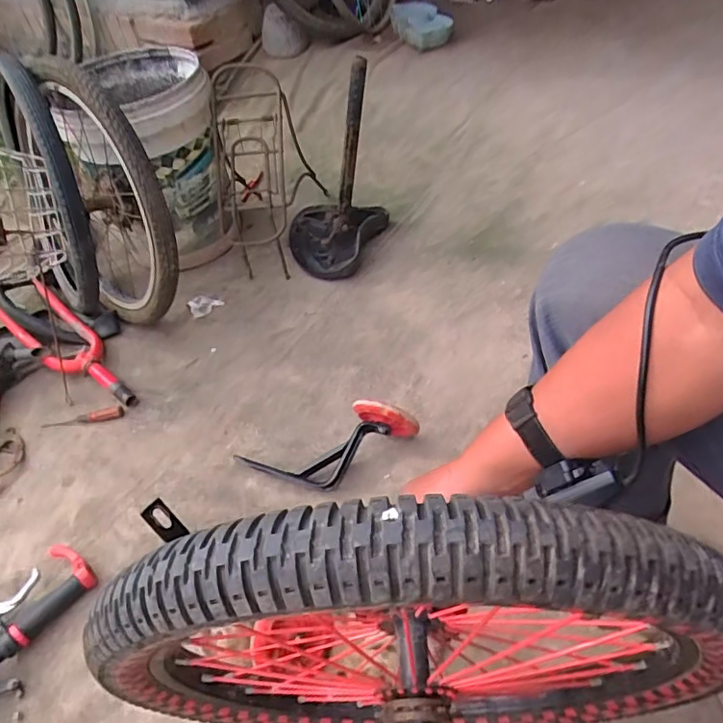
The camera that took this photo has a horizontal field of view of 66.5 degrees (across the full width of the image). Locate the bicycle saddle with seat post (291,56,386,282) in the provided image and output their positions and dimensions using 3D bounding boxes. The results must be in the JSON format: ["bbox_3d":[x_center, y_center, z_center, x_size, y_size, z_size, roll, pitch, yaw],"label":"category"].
[{"bbox_3d":[-0.052,-0.354,1.104,0.217,0.390,0.165,-10,48,-2],"label":"bicycle saddle with seat post"}]

